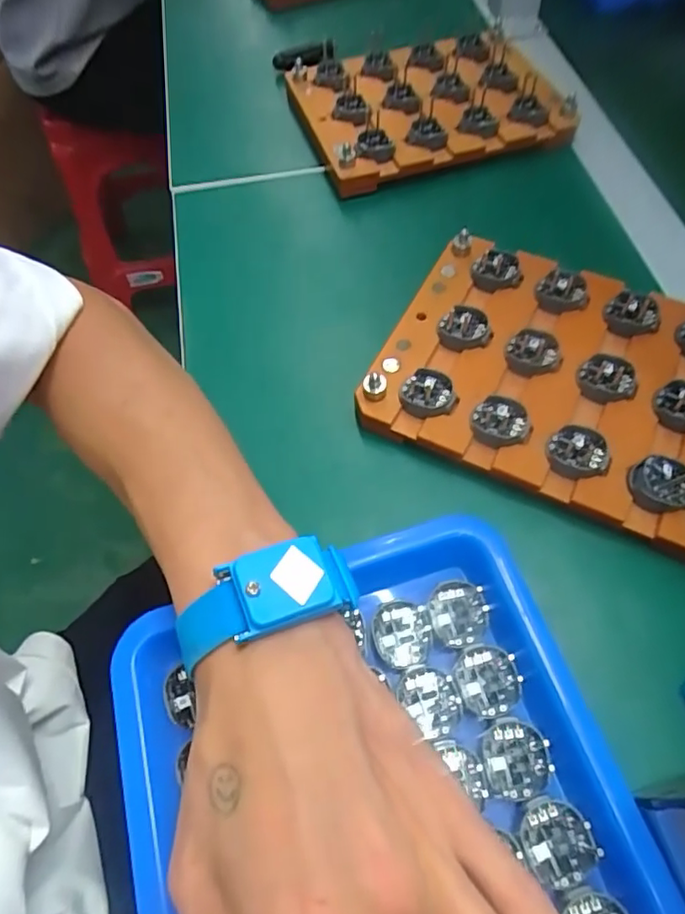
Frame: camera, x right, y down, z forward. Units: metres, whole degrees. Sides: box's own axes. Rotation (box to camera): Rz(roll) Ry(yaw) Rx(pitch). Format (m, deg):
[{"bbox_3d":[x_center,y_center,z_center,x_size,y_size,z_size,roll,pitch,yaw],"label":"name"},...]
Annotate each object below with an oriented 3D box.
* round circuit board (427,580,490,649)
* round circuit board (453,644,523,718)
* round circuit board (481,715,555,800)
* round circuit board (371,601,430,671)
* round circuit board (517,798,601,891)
[{"bbox_3d":[0.050,0.068,0.259,0.025,0.004,0.027,-2,60,3],"label":"round circuit board"},{"bbox_3d":[0.060,0.091,0.244,0.026,0.004,0.027,-2,60,3],"label":"round circuit board"},{"bbox_3d":[0.067,0.116,0.229,0.026,0.004,0.027,-2,60,3],"label":"round circuit board"},{"bbox_3d":[0.026,0.075,0.254,0.024,0.004,0.027,-6,60,0],"label":"round circuit board"},{"bbox_3d":[0.077,0.139,0.214,0.027,0.004,0.025,-2,60,3],"label":"round circuit board"}]

